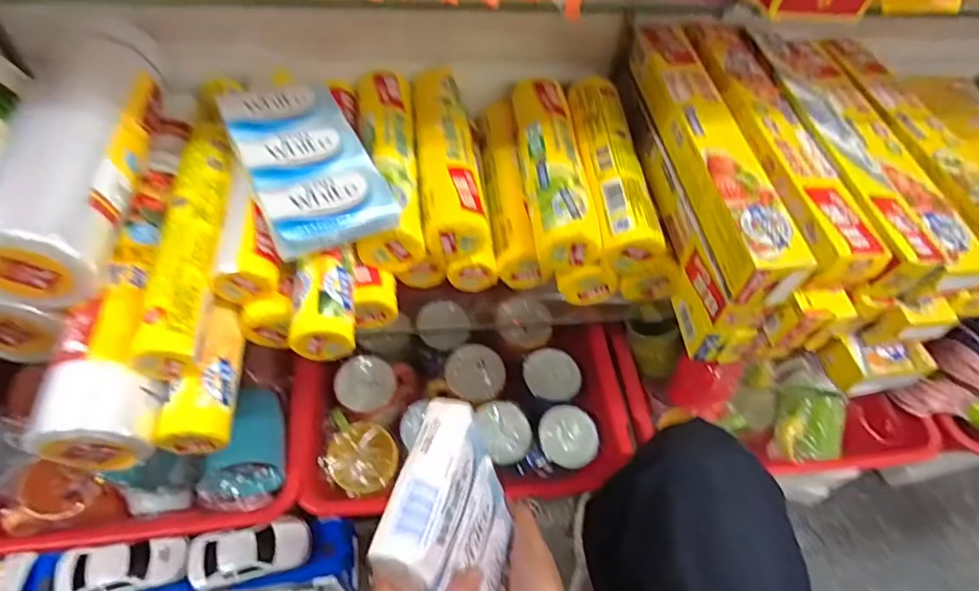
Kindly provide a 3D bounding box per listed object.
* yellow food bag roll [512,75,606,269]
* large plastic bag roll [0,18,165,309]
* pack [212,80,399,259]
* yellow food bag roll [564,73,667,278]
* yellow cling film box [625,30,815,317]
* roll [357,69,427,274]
[{"bbox_3d":[0.060,-0.123,0.529,0.056,0.049,0.216,-1,54,-6],"label":"yellow food bag roll"},{"bbox_3d":[-0.329,-0.120,0.441,0.093,0.066,0.256,-2,54,-7],"label":"large plastic bag roll"},{"bbox_3d":[-0.148,-0.110,0.449,0.093,0.028,0.168,-21,58,-20],"label":"pack"},{"bbox_3d":[0.112,-0.122,0.530,0.049,0.055,0.219,-2,54,-7],"label":"yellow food bag roll"},{"bbox_3d":[0.194,-0.132,0.491,0.057,0.049,0.307,-3,54,-8],"label":"yellow cling film box"},{"bbox_3d":[-0.095,-0.126,0.524,0.052,0.055,0.220,-4,54,-8],"label":"roll"}]

